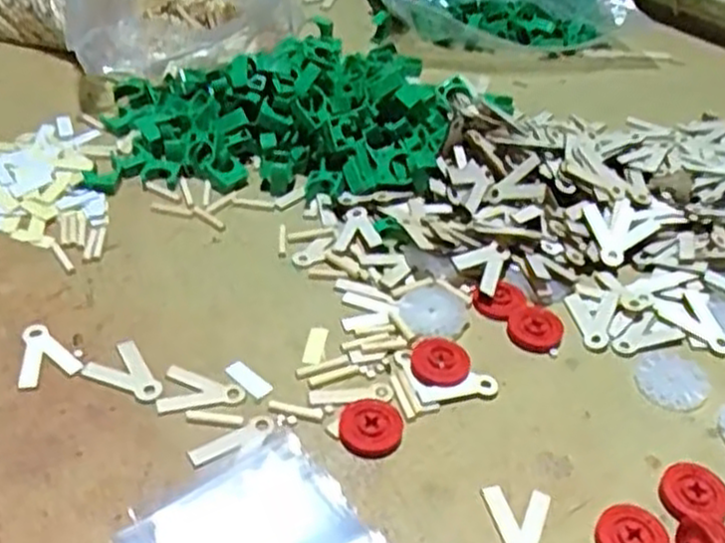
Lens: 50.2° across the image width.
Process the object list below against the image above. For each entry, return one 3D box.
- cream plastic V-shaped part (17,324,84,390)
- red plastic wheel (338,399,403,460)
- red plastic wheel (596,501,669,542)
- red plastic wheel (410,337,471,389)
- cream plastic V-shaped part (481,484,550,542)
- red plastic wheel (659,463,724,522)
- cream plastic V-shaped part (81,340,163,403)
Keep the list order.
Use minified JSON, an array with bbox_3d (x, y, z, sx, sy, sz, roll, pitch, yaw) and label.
[{"bbox_3d":[-0.173,0.044,0.419,0.031,0.004,0.041,-18,46,-25],"label":"cream plastic V-shaped part"},{"bbox_3d":[0.004,0.081,0.397,0.032,0.008,0.032,12,59,11],"label":"red plastic wheel"},{"bbox_3d":[0.125,0.124,0.359,0.031,0.009,0.033,3,40,-3],"label":"red plastic wheel"},{"bbox_3d":[0.043,0.050,0.430,0.032,0.006,0.030,-3,57,5],"label":"red plastic wheel"},{"bbox_3d":[0.069,0.119,0.363,0.030,0.004,0.045,16,42,12],"label":"cream plastic V-shaped part"},{"bbox_3d":[0.164,0.109,0.383,0.030,0.008,0.030,-9,45,10],"label":"red plastic wheel"},{"bbox_3d":[-0.127,0.056,0.410,0.030,0.004,0.043,-23,48,-29],"label":"cream plastic V-shaped part"}]

